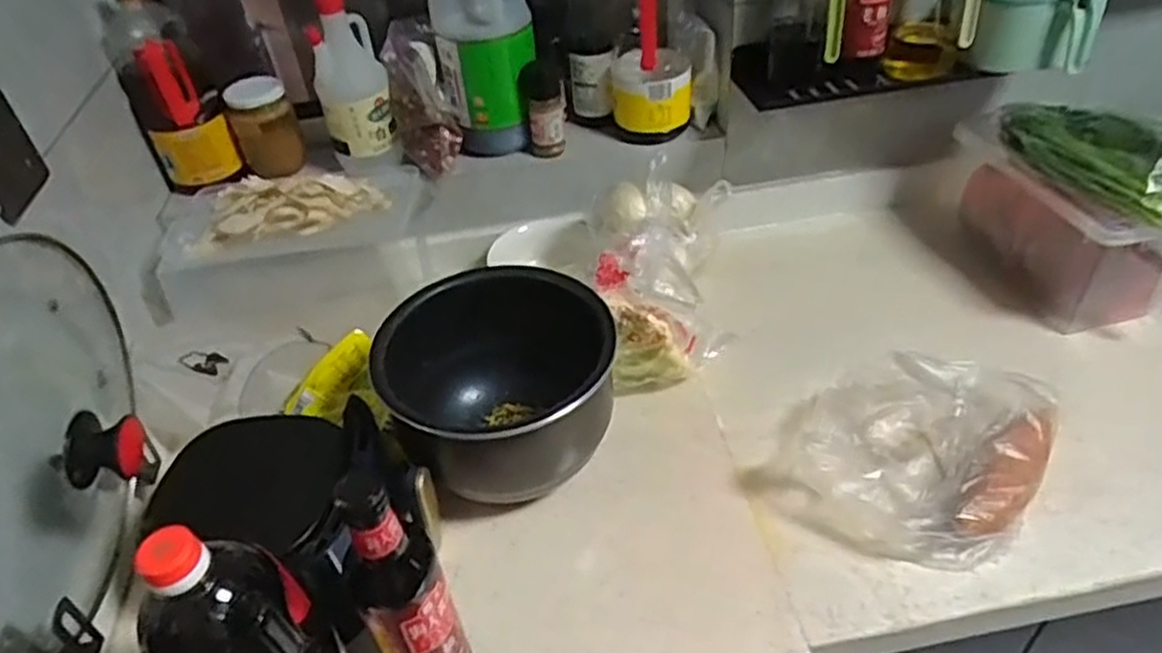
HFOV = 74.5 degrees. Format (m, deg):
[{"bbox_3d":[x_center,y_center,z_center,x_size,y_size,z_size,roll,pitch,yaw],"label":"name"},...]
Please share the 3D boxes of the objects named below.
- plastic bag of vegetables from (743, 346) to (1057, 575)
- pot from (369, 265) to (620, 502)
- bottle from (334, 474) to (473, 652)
[{"bbox_3d":[0.319,0.101,0.743,0.230,0.085,0.253,23,48,29],"label":"plastic bag of vegetables"},{"bbox_3d":[-0.083,0.059,0.772,0.215,0.153,0.228,-3,40,3],"label":"pot"},{"bbox_3d":[-0.126,0.198,0.555,0.066,0.247,0.057,-19,42,-15],"label":"bottle"}]

